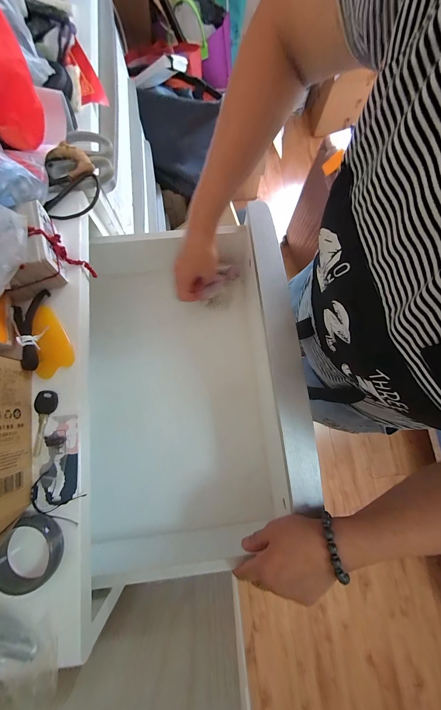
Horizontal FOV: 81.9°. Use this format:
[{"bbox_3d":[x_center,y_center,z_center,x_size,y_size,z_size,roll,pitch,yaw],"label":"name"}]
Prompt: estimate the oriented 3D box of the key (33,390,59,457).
[{"bbox_3d":[-0.211,0.080,0.305,0.025,0.004,0.074,-5,78,-2],"label":"key"}]

